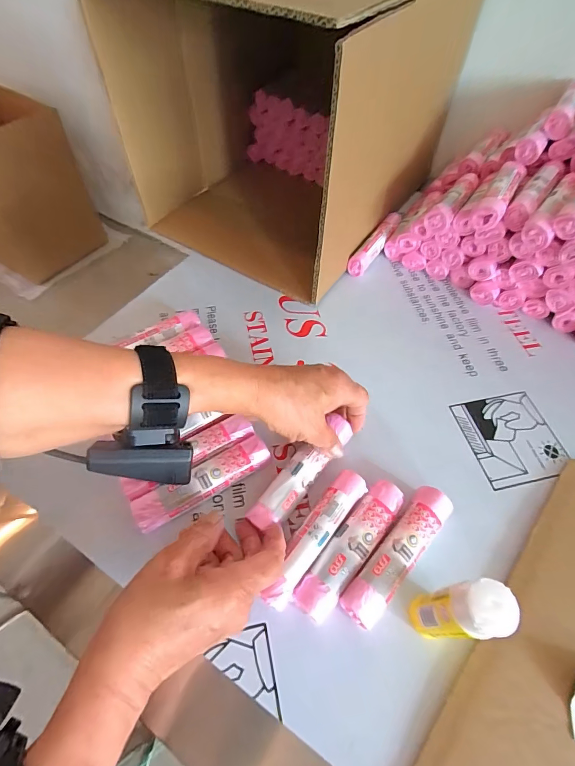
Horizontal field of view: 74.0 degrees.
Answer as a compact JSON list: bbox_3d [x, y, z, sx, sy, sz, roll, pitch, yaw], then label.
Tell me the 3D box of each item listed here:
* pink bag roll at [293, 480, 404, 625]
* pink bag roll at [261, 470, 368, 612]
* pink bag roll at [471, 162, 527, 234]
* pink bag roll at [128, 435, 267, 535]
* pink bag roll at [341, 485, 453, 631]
[{"bbox_3d":[0.053,0.133,0.311,0.029,0.027,0.121,36,62,21],"label":"pink bag roll"},{"bbox_3d":[0.023,0.125,0.312,0.024,0.032,0.120,34,61,20],"label":"pink bag roll"},{"bbox_3d":[0.245,-0.218,0.440,0.030,0.029,0.127,30,60,16],"label":"pink bag roll"},{"bbox_3d":[-0.073,0.087,0.336,0.119,0.028,0.029,-28,61,-19],"label":"pink bag roll"},{"bbox_3d":[0.090,0.137,0.308,0.029,0.029,0.123,38,63,22],"label":"pink bag roll"}]

